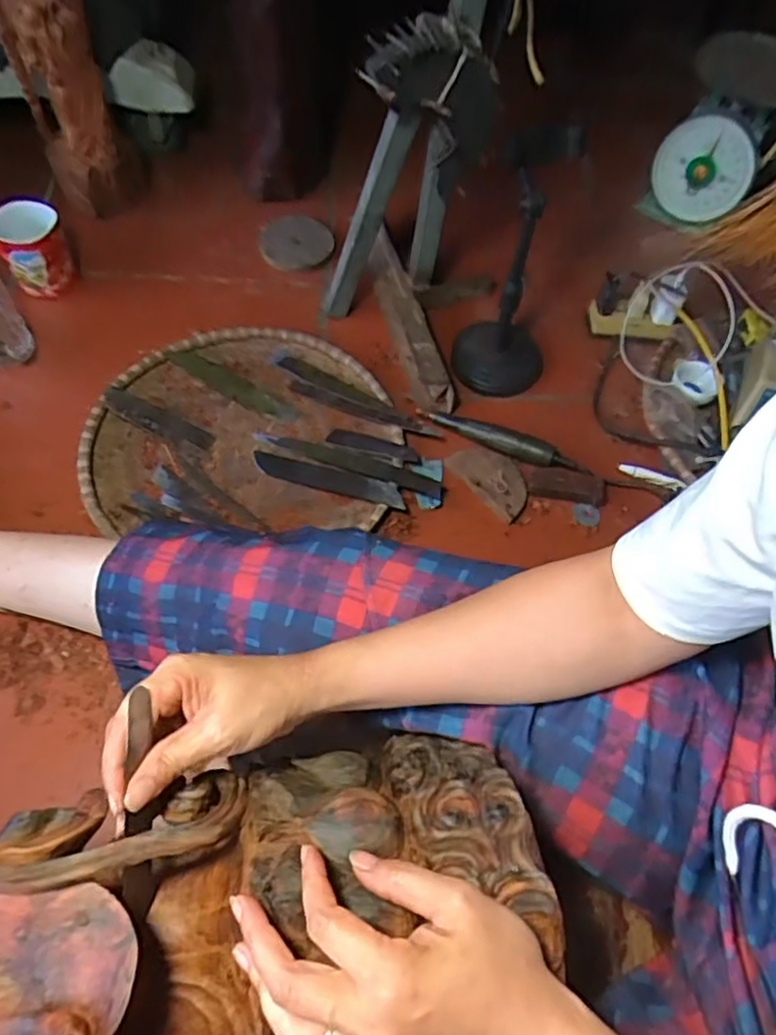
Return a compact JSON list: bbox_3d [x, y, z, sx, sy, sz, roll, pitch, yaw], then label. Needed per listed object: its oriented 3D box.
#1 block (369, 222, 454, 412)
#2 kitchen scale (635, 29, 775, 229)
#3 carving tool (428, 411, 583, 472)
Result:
[{"bbox_3d":[0.022,-0.256,0.802,0.041,0.044,0.276,-14,61,-8],"label":"block"},{"bbox_3d":[0.460,-0.521,0.869,0.136,0.178,0.189,30,64,16],"label":"kitchen scale"},{"bbox_3d":[0.130,-0.088,0.728,0.172,0.029,0.034,23,63,12],"label":"carving tool"}]

